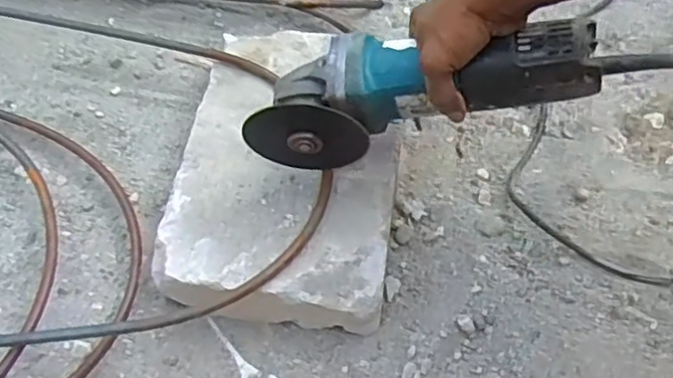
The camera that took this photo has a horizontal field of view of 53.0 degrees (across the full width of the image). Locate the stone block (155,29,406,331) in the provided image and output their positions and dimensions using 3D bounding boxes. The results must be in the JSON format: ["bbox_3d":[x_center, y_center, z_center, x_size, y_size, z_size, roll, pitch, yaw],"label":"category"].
[{"bbox_3d":[-0.039,-0.017,0.646,0.198,0.081,0.294,8,59,7],"label":"stone block"}]

